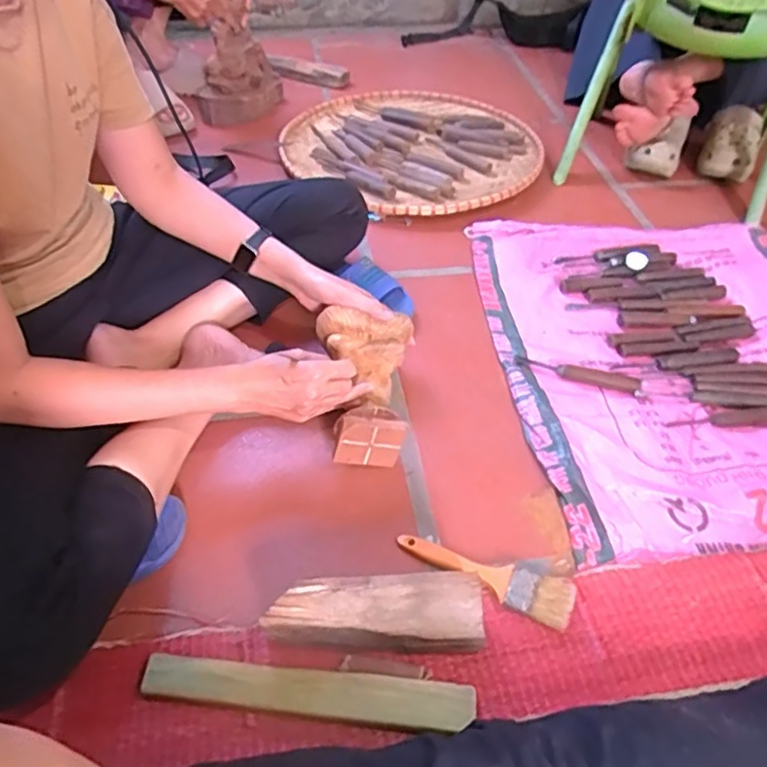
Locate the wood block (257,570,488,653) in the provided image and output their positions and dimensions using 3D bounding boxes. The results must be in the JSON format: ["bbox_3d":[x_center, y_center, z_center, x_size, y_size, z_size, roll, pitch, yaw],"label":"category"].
[{"bbox_3d":[-0.005,0.214,0.581,0.190,0.066,0.051,0,48,-1],"label":"wood block"}]

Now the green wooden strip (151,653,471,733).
[{"bbox_3d":[-0.065,0.270,0.550,0.282,0.021,0.041,4,48,3],"label":"green wooden strip"}]

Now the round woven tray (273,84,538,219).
[{"bbox_3d":[0.074,-0.473,1.231,0.469,0.026,0.483,1,48,-1],"label":"round woven tray"}]

